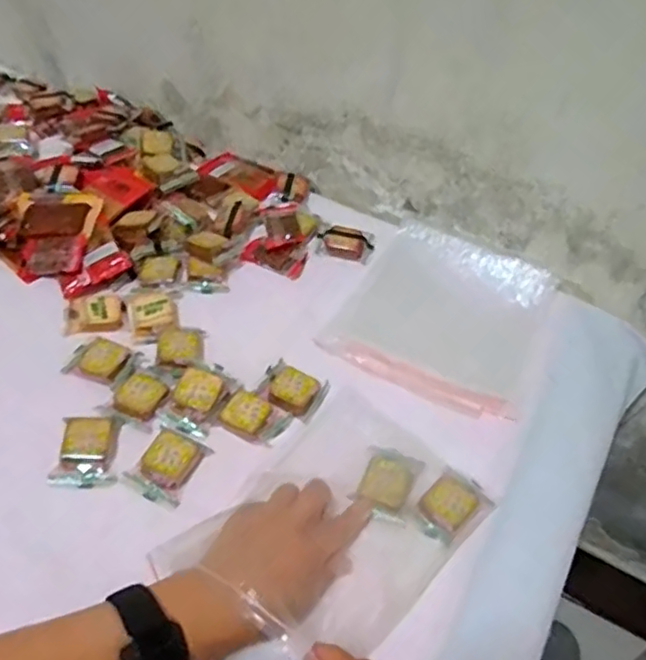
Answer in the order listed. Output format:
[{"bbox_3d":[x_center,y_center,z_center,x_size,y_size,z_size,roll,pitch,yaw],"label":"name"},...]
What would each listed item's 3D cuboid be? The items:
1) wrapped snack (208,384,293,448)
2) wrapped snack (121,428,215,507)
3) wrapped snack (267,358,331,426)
[{"bbox_3d":[-0.064,0.074,0.563,0.063,0.015,0.040,22,52,14],"label":"wrapped snack"},{"bbox_3d":[-0.127,0.107,0.523,0.047,0.020,0.060,21,52,13],"label":"wrapped snack"},{"bbox_3d":[-0.027,0.054,0.585,0.056,0.013,0.047,22,52,14],"label":"wrapped snack"}]

